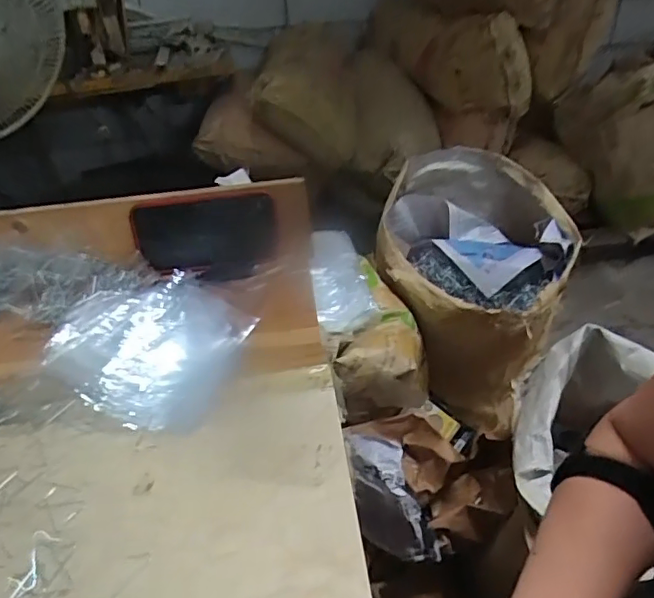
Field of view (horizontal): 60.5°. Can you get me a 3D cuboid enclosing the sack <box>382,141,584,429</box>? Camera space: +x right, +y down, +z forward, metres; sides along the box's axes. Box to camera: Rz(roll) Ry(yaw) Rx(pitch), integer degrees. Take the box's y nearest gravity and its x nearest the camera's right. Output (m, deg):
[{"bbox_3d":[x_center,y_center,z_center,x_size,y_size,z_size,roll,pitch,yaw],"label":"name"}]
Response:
[{"bbox_3d":[0.241,0.009,0.981,0.280,0.437,0.329,2,36,7],"label":"sack"}]

